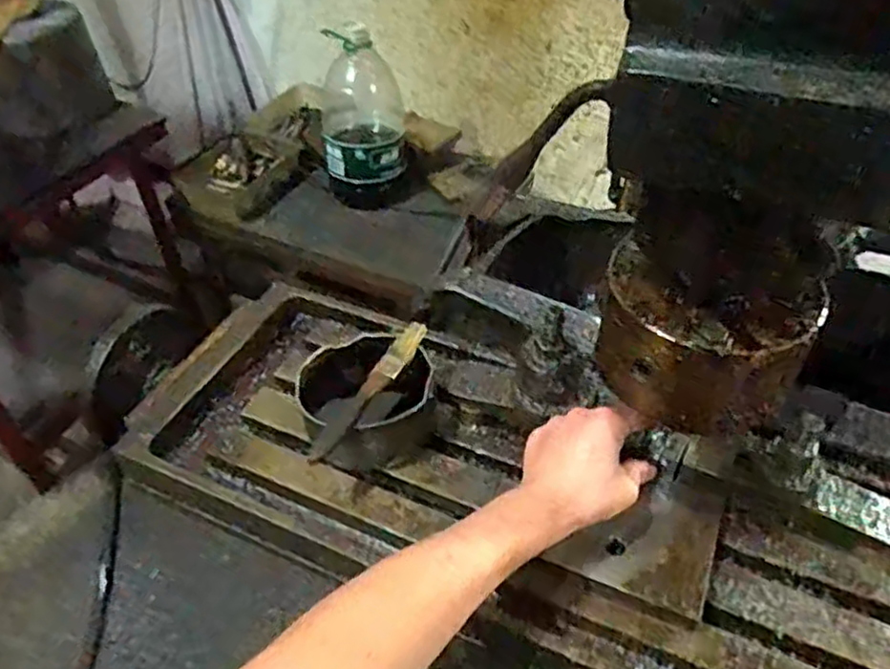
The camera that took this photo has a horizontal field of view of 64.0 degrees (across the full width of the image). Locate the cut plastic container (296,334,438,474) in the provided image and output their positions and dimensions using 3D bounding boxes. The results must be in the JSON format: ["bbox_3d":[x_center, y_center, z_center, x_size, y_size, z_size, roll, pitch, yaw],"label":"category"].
[{"bbox_3d":[-0.061,0.052,0.580,0.102,0.058,0.094,0,45,0],"label":"cut plastic container"}]

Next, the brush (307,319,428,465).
[{"bbox_3d":[-0.057,0.039,0.574,0.023,0.017,0.163,18,48,18],"label":"brush"}]

